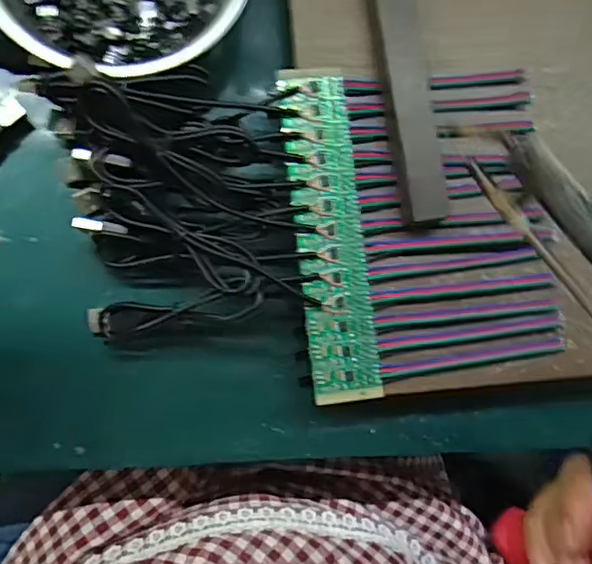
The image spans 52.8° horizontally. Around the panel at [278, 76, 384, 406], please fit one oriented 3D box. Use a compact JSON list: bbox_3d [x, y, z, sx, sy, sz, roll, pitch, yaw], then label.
[{"bbox_3d":[0.017,-0.022,0.295,0.033,0.004,0.159,-6,86,-7],"label":"panel"}]

